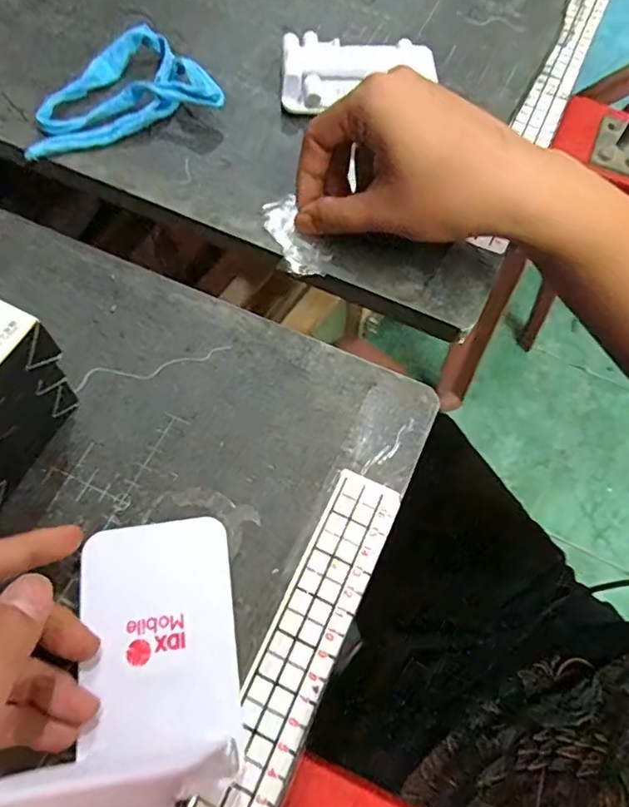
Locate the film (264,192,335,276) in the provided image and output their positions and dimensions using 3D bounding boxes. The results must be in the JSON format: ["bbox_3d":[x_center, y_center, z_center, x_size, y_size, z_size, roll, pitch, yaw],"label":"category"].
[{"bbox_3d":[-0.013,-0.101,0.347,0.029,0.007,0.061,-26,70,-14],"label":"film"}]

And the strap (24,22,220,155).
[{"bbox_3d":[-0.135,-0.215,0.383,0.124,0.027,0.082,-20,67,-11],"label":"strap"}]

